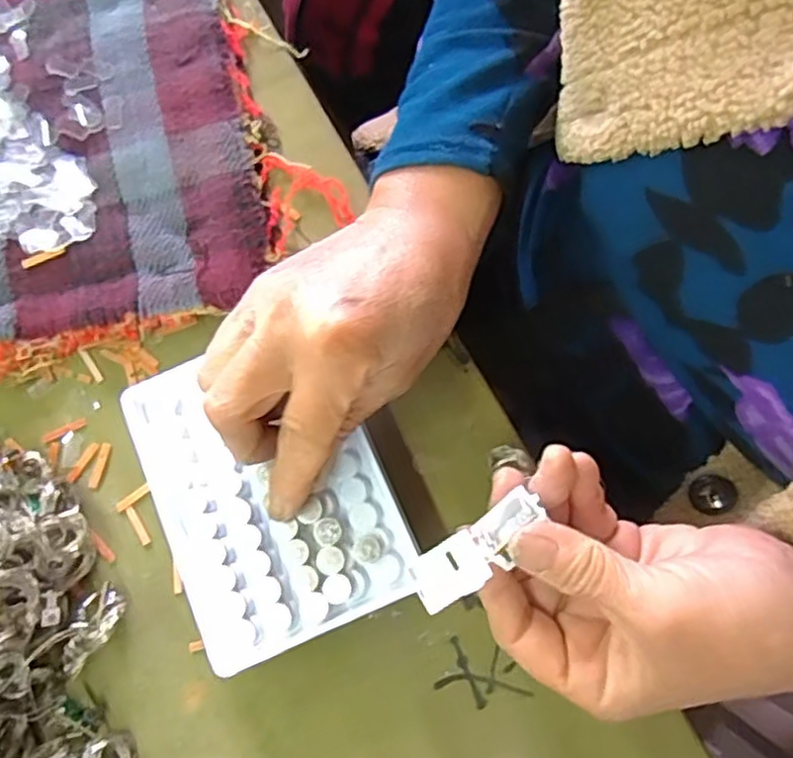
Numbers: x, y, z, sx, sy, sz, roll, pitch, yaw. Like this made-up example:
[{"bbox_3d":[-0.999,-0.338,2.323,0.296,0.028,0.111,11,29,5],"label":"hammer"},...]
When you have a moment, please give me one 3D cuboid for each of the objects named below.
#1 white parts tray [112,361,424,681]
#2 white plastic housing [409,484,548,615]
[{"bbox_3d":[-0.056,0.046,0.297,0.094,0.016,0.127,-23,78,-6],"label":"white parts tray"},{"bbox_3d":[0.029,0.062,0.255,0.053,0.014,0.020,-38,81,-8],"label":"white plastic housing"}]

